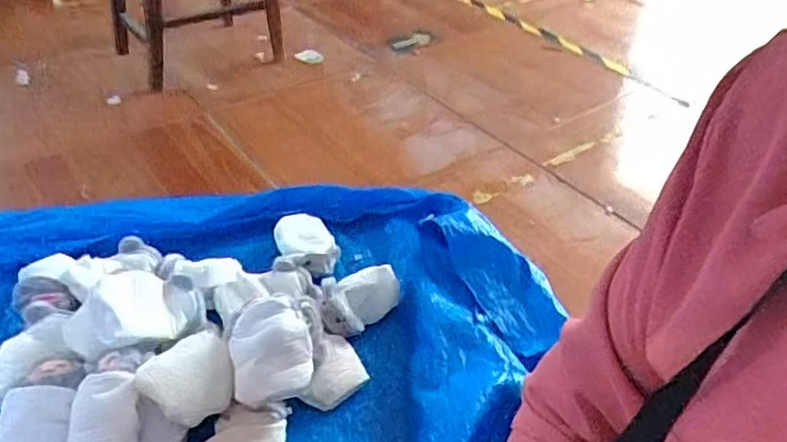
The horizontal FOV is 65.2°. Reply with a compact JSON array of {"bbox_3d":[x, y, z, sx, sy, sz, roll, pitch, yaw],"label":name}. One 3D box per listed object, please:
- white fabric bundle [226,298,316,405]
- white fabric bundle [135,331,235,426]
[{"bbox_3d":[-0.187,0.184,0.945,0.125,0.089,0.158,-9,40,-13],"label":"white fabric bundle"},{"bbox_3d":[-0.307,0.238,0.932,0.138,0.072,0.121,-26,47,-30],"label":"white fabric bundle"}]

